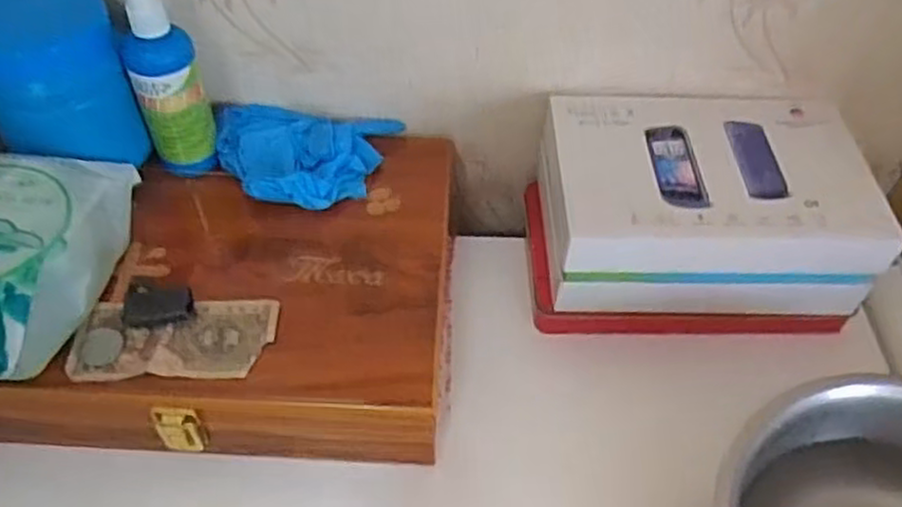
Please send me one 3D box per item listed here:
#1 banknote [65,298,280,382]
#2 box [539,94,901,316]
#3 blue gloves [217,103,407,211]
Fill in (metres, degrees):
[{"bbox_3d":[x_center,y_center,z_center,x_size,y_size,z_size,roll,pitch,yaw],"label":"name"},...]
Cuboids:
[{"bbox_3d":[-0.150,0.046,0.403,0.104,0.006,0.049,-2,50,-3],"label":"banknote"},{"bbox_3d":[0.159,-0.030,0.471,0.199,0.063,0.148,1,50,0],"label":"box"},{"bbox_3d":[-0.097,-0.065,0.486,0.112,0.022,0.085,3,50,1],"label":"blue gloves"}]

